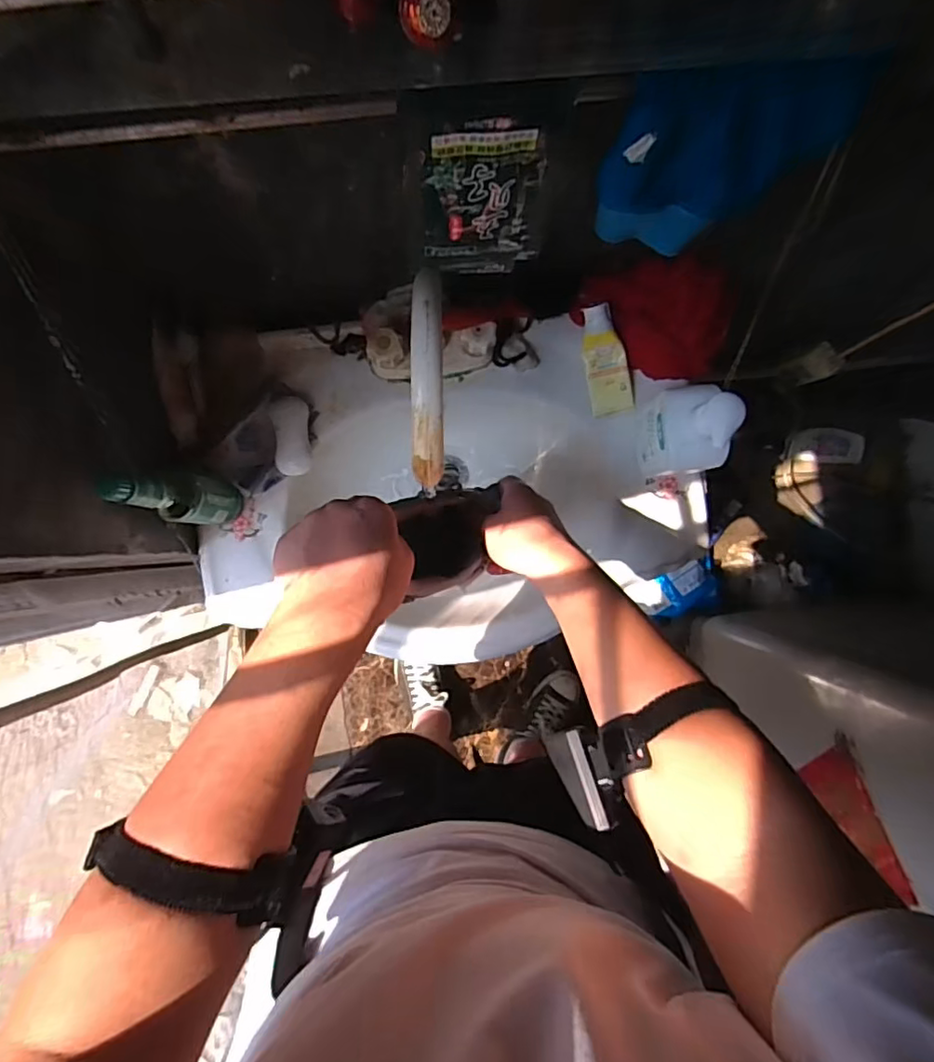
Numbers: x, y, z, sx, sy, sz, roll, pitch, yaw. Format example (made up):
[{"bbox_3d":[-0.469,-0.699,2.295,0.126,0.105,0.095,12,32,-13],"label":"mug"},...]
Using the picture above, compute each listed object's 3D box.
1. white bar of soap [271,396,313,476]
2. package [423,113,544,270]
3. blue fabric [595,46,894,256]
[{"bbox_3d":[-0.196,-0.107,0.652,0.040,0.018,0.087,-3,88,-3],"label":"white bar of soap"},{"bbox_3d":[0.010,-0.190,0.341,0.073,0.113,0.009,-7,74,-5],"label":"package"},{"bbox_3d":[0.139,-0.201,0.323,0.119,0.122,0.023,-2,88,-3],"label":"blue fabric"}]

